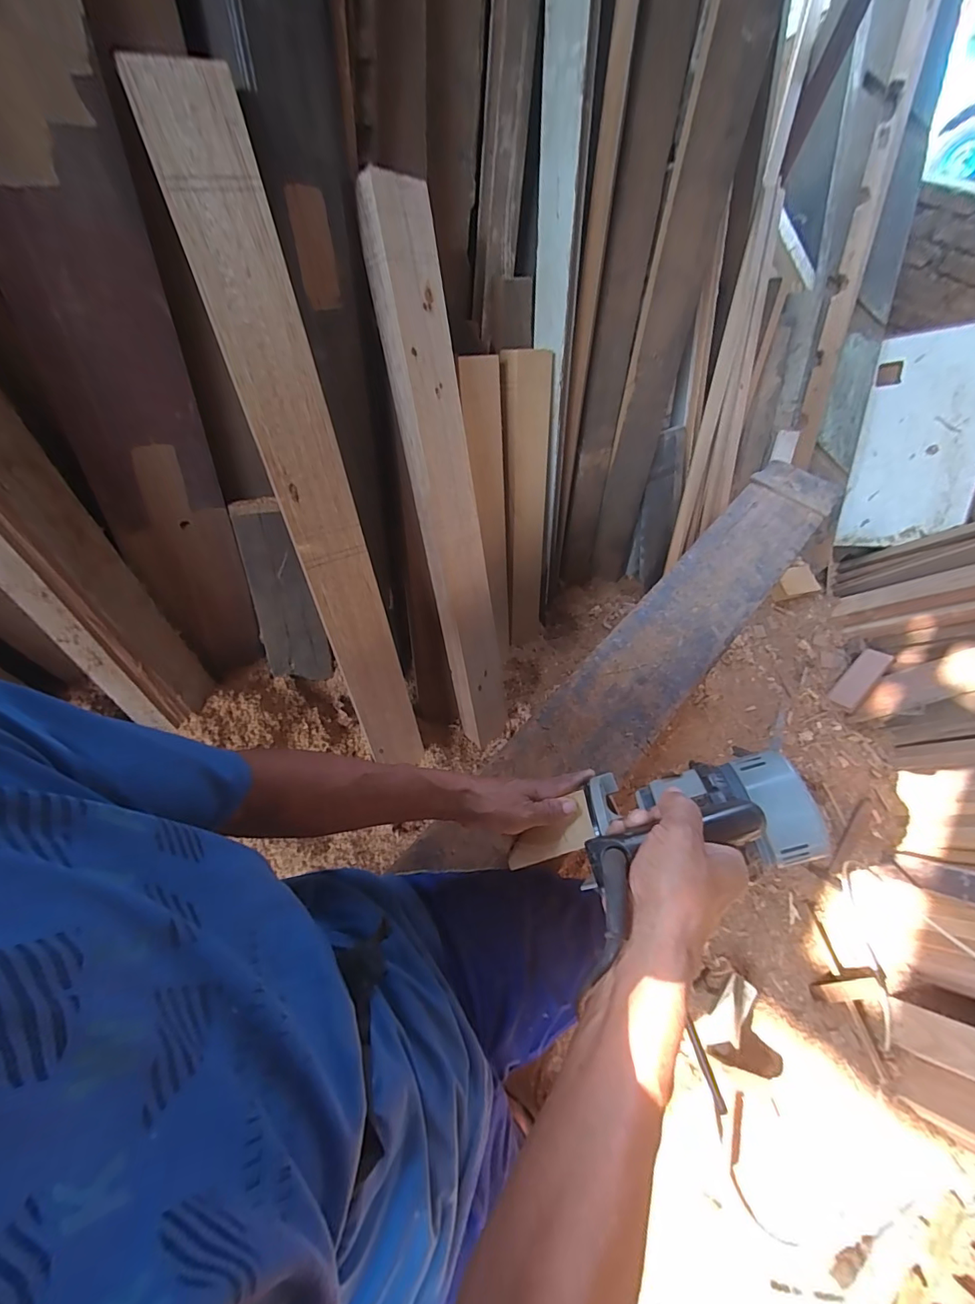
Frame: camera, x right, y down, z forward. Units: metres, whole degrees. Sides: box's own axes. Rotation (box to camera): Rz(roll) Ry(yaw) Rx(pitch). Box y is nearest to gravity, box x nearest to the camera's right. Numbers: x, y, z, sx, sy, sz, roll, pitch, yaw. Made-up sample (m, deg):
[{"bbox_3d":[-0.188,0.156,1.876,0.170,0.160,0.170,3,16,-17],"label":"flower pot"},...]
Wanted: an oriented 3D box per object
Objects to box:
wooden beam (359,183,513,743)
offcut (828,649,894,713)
[{"bbox_3d":[-0.070,-0.239,0.878,0.119,0.980,0.065,-16,28,-14],"label":"wooden beam"},{"bbox_3d":[1.185,0.087,1.463,0.238,0.016,0.082,-46,42,-11],"label":"offcut"}]

